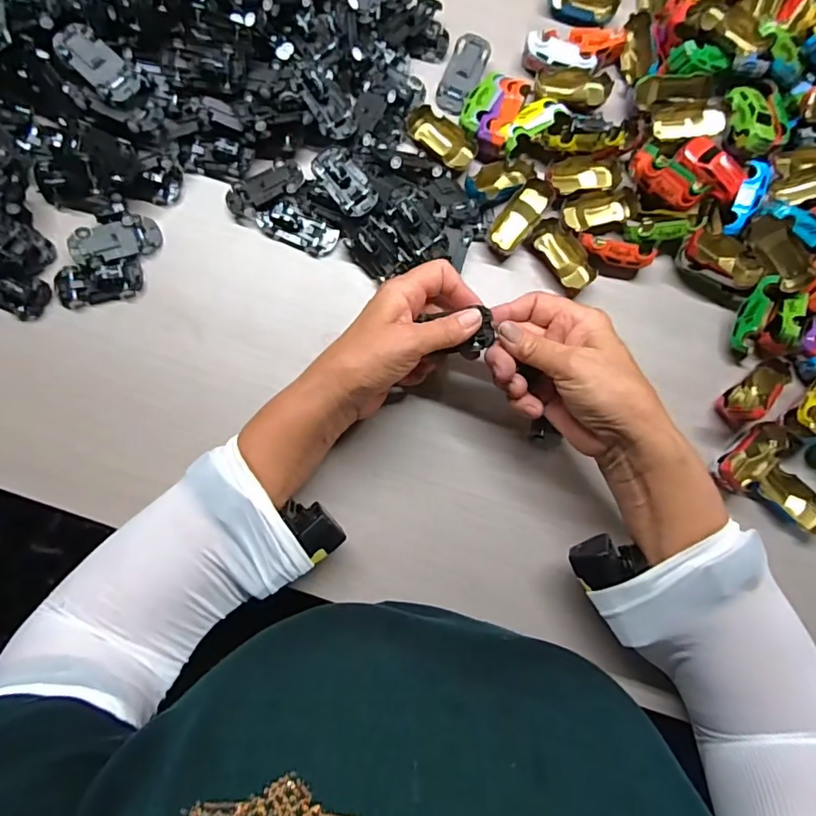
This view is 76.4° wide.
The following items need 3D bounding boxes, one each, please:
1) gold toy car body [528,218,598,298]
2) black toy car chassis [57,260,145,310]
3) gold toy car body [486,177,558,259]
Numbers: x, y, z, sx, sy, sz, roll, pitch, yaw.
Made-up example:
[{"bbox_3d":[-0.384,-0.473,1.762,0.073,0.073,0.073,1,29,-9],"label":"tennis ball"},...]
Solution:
[{"bbox_3d":[0.129,-0.127,0.434,0.031,0.013,0.064,-38,87,-8],"label":"gold toy car body"},{"bbox_3d":[-0.240,-0.097,0.403,0.065,0.012,0.031,-7,83,-5],"label":"black toy car chassis"},{"bbox_3d":[0.093,-0.158,0.433,0.028,0.015,0.068,38,99,1],"label":"gold toy car body"}]

